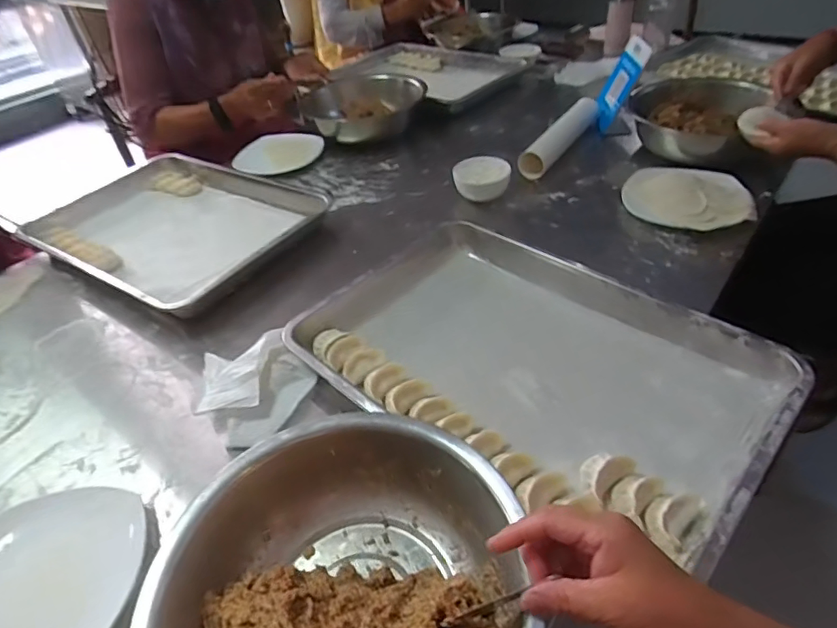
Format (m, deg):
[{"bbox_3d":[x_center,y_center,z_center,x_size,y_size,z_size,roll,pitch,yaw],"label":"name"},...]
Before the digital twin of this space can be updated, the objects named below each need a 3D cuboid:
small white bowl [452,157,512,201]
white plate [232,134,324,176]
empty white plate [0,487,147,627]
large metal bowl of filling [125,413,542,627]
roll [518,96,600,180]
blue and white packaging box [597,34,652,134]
[{"bbox_3d":[0.109,-0.232,0.885,0.097,0.046,0.077,-1,42,8],"label":"small white bowl"},{"bbox_3d":[-0.297,-0.335,1.073,0.172,0.016,0.172,-4,41,4],"label":"white plate"},{"bbox_3d":[-0.337,0.241,0.452,0.176,0.039,0.166,-11,41,-4],"label":"empty white plate"},{"bbox_3d":[-0.047,0.220,0.390,0.257,0.090,0.268,-3,44,3],"label":"large metal bowl of filling"},{"bbox_3d":[0.278,-0.350,0.988,0.056,0.058,0.286,20,48,28],"label":"roll"},{"bbox_3d":[0.398,-0.455,1.016,0.011,0.162,0.099,12,41,-17],"label":"blue and white packaging box"}]

